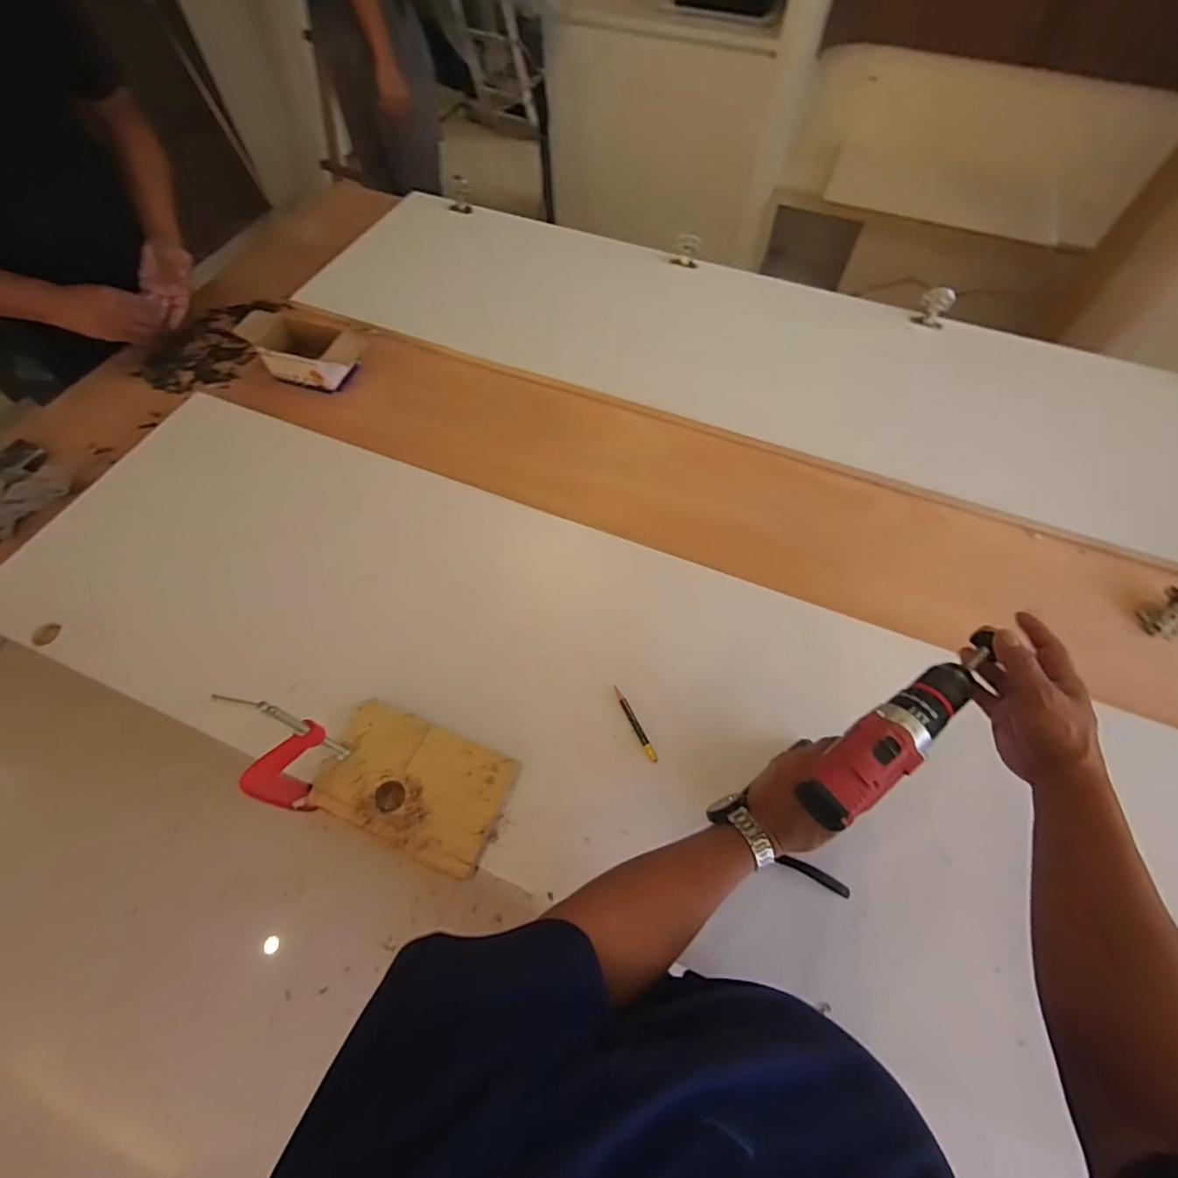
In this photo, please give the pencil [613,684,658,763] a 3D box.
[{"bbox_3d":[0.058,0.168,0.667,0.010,0.004,0.104,-22,63,-12],"label":"pencil"}]

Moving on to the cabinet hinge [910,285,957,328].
[{"bbox_3d":[0.681,-0.558,1.053,0.057,0.072,0.023,29,35,21],"label":"cabinet hinge"}]

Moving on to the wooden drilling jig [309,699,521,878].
[{"bbox_3d":[-0.204,0.225,0.624,0.213,0.027,0.132,19,62,10],"label":"wooden drilling jig"}]

